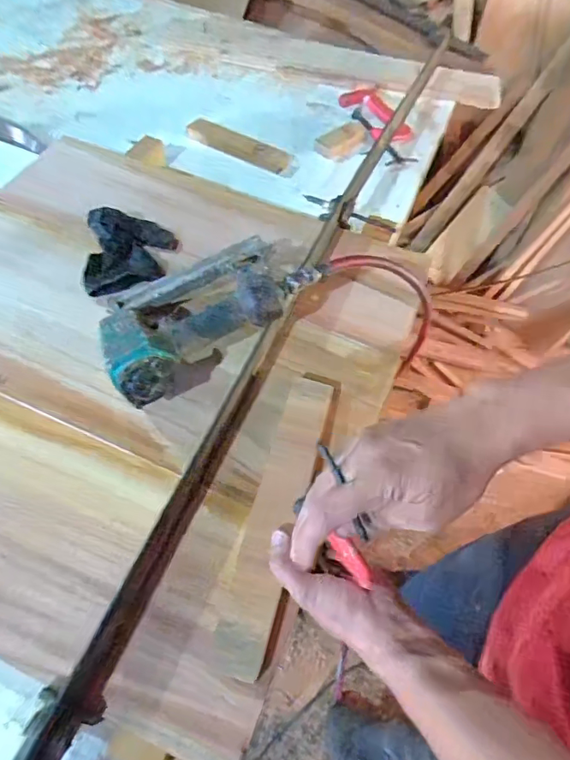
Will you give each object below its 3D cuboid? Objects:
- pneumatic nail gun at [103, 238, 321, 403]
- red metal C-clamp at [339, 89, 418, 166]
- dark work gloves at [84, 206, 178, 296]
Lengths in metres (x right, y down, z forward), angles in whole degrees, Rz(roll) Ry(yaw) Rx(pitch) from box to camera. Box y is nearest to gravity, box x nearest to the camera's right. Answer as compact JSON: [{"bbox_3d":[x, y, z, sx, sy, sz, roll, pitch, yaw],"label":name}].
[{"bbox_3d":[-0.094,-0.086,0.559,0.250,0.075,0.155,-29,66,-18],"label":"pneumatic nail gun"},{"bbox_3d":[0.199,-0.511,0.975,0.112,0.036,0.236,-19,63,-13],"label":"red metal C-clamp"},{"bbox_3d":[-0.203,-0.167,0.641,0.109,0.032,0.131,-5,61,-6],"label":"dark work gloves"}]

